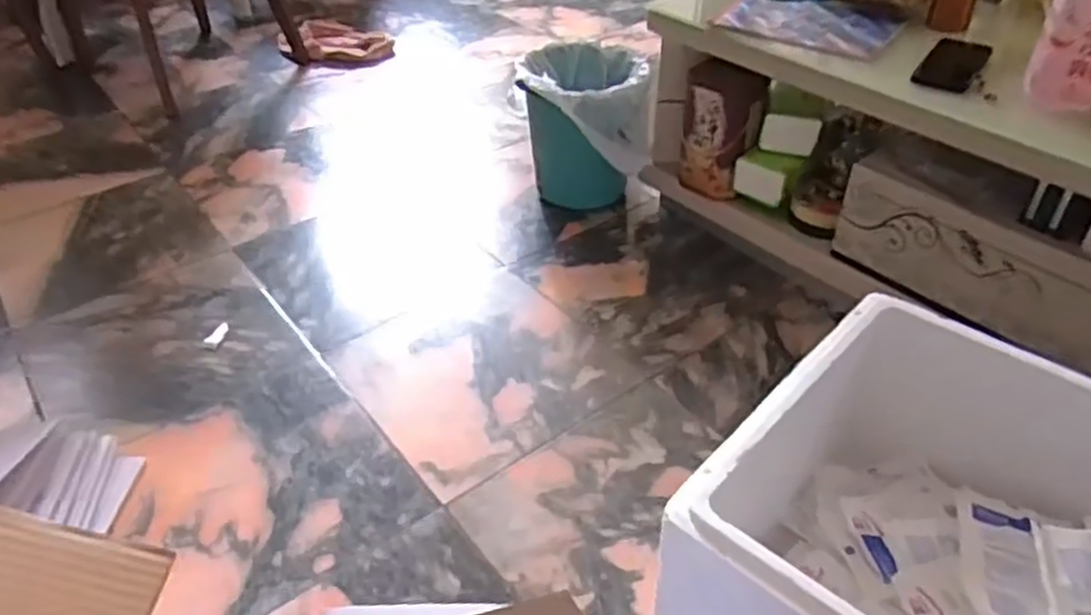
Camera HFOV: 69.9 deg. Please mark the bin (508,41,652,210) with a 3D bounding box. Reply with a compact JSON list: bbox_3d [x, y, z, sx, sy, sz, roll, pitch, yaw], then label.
[{"bbox_3d":[0.084,-0.371,1.585,0.270,0.254,0.261,7,40,9],"label":"bin"}]

